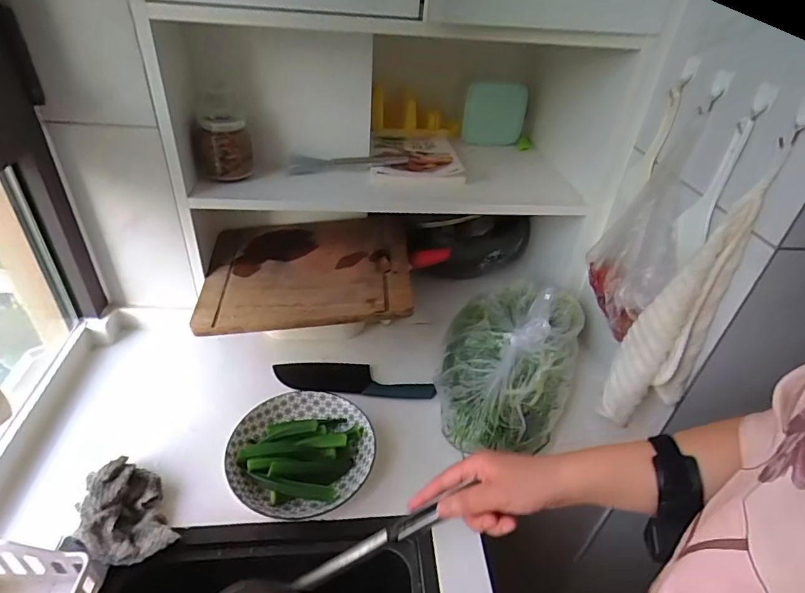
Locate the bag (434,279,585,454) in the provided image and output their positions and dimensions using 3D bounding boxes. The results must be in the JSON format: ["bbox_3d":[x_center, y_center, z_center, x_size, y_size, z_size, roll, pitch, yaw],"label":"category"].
[{"bbox_3d":[0.179,0.085,0.797,0.213,0.119,0.369,16,38,14],"label":"bag"}]

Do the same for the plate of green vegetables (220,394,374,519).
[{"bbox_3d":[-0.142,0.217,0.678,0.193,0.045,0.179,3,37,-3],"label":"plate of green vegetables"}]

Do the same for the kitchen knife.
[{"bbox_3d":[-0.084,0.141,0.824,0.272,0.011,0.070,5,37,-1],"label":"kitchen knife"}]

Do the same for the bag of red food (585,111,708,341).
[{"bbox_3d":[0.370,-0.101,0.722,0.077,0.303,0.157,8,37,4],"label":"bag of red food"}]

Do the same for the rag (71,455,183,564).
[{"bbox_3d":[-0.347,0.267,0.592,0.092,0.053,0.121,-25,46,-34],"label":"rag"}]

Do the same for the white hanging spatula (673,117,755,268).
[{"bbox_3d":[0.397,-0.133,0.614,0.026,0.182,0.040,5,37,0],"label":"white hanging spatula"}]

